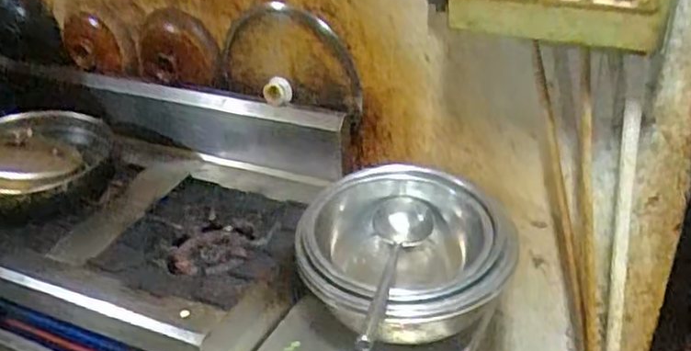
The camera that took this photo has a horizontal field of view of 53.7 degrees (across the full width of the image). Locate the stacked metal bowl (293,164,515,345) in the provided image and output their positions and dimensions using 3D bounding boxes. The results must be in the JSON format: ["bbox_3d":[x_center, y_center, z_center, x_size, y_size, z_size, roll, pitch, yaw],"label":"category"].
[{"bbox_3d":[0.100,0.125,1.117,0.325,0.133,0.306,-3,30,2],"label":"stacked metal bowl"}]

